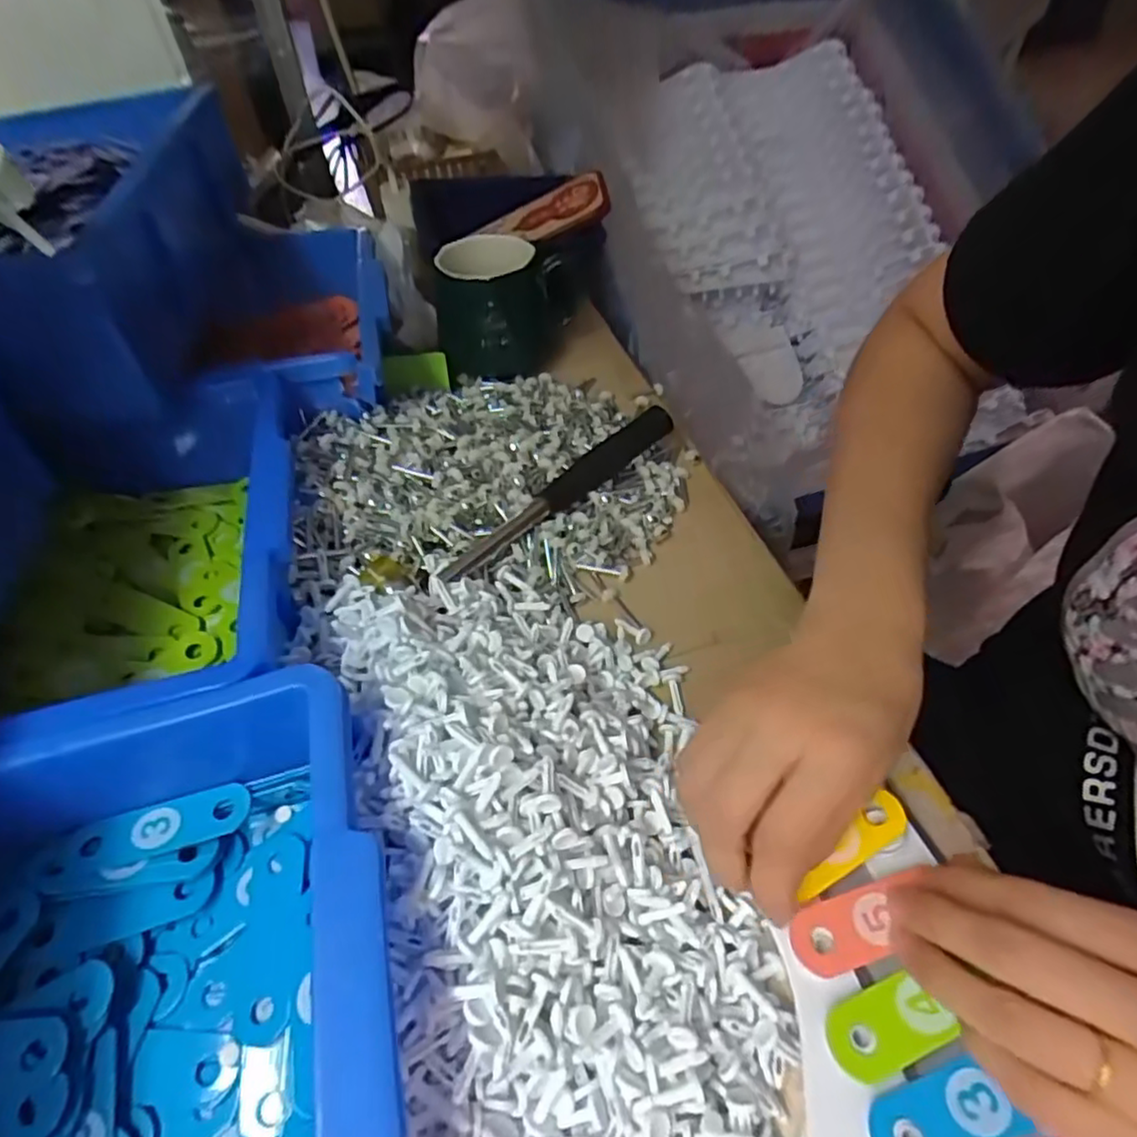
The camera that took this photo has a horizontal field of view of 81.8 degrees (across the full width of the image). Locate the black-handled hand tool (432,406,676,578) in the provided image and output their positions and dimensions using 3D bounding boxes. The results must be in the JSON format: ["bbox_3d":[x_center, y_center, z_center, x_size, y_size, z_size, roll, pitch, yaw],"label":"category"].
[{"bbox_3d":[-0.002,-0.054,0.427,0.018,0.017,0.211,36,56,26],"label":"black-handled hand tool"}]

